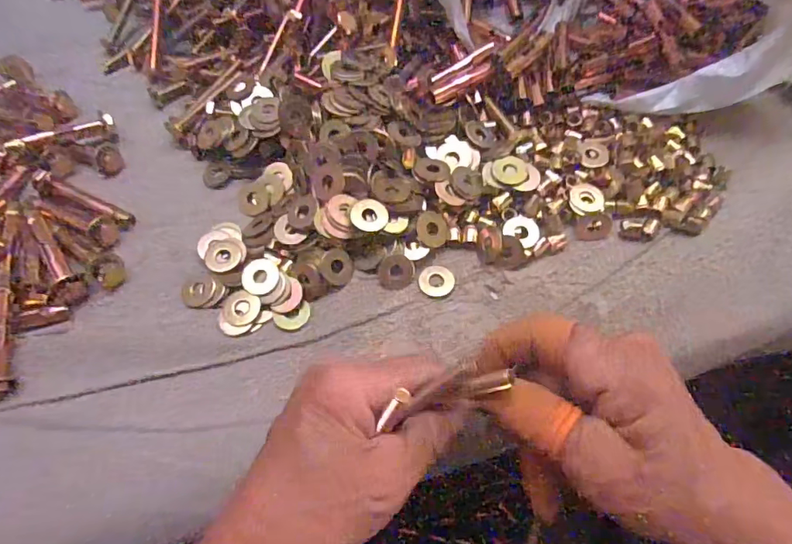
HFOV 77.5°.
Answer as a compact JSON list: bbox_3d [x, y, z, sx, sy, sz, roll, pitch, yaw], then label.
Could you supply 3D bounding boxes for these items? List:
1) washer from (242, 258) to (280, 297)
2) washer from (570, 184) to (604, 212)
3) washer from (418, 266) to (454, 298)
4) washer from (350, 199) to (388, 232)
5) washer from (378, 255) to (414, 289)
[{"bbox_3d":[-0.078,0.002,0.283,0.023,0.004,0.021,0,64,0],"label":"washer"},{"bbox_3d":[0.115,-0.044,0.297,0.018,0.004,0.019,3,64,2],"label":"washer"},{"bbox_3d":[0.024,0.005,0.286,0.020,0.004,0.018,-11,65,-5],"label":"washer"},{"bbox_3d":[-0.015,-0.032,0.275,0.021,0.004,0.020,4,72,-17],"label":"washer"},{"bbox_3d":[0.000,0.000,0.284,0.020,0.004,0.019,-3,64,-1],"label":"washer"}]

